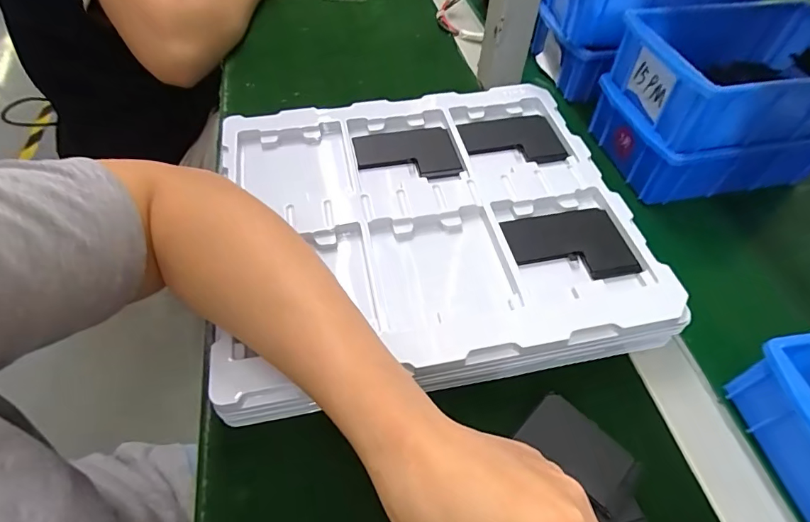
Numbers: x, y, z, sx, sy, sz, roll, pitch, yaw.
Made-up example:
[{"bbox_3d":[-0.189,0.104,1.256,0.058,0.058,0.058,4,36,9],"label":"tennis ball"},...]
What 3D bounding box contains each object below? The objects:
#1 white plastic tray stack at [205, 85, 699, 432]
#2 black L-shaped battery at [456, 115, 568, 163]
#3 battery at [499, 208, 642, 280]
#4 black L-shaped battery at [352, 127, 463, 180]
[{"bbox_3d":[0.016,-0.035,0.374,0.314,0.041,0.271,-9,53,-8],"label":"white plastic tray stack"},{"bbox_3d":[0.101,-0.113,0.426,0.087,0.007,0.070,-7,53,-7],"label":"black L-shaped battery"},{"bbox_3d":[0.126,-0.011,0.349,0.087,0.006,0.065,-7,53,-7],"label":"battery"},{"bbox_3d":[0.001,-0.099,0.413,0.090,0.008,0.070,-8,53,-8],"label":"black L-shaped battery"}]

